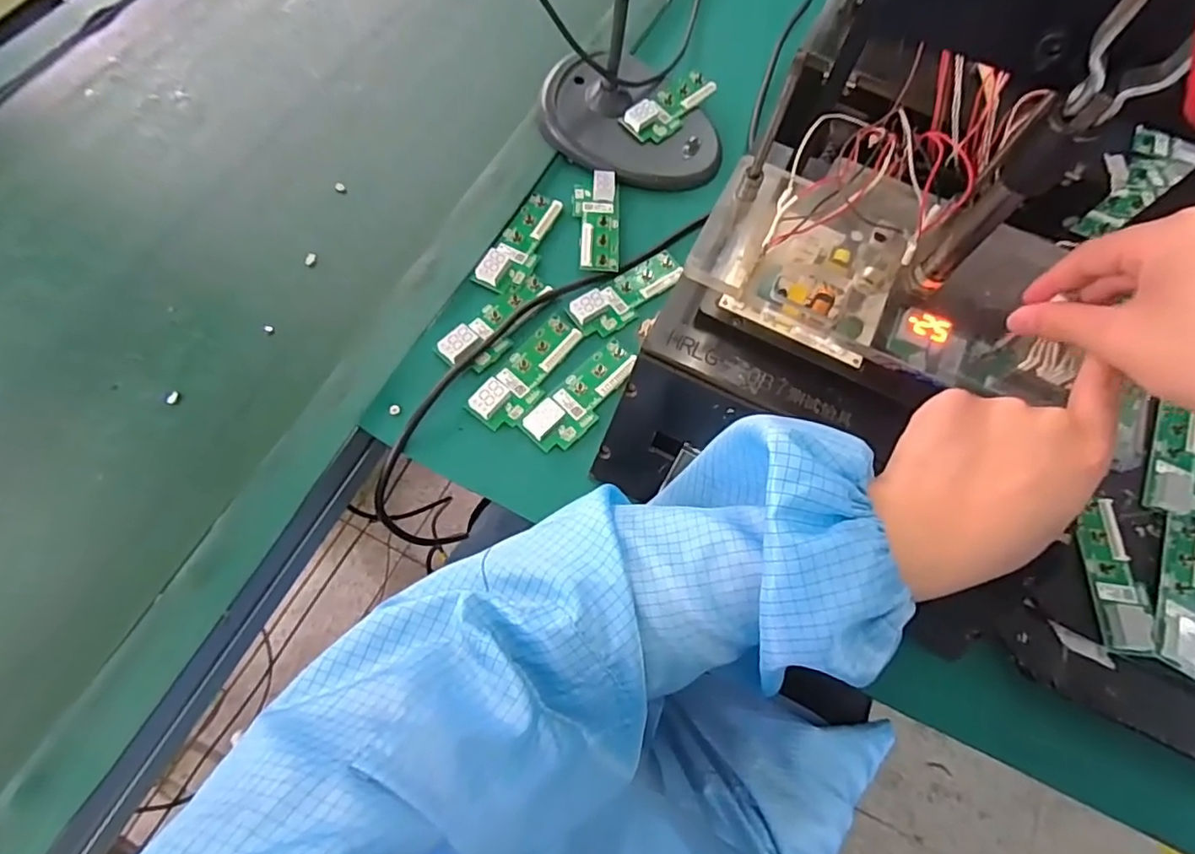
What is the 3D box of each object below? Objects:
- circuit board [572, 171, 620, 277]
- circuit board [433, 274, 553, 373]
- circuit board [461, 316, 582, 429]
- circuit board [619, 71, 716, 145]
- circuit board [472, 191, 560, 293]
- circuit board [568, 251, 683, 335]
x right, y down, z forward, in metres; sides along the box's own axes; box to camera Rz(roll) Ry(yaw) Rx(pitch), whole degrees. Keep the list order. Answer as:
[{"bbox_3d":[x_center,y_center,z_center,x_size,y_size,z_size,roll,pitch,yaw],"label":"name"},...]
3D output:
[{"bbox_3d":[-0.001,-0.168,0.482,0.037,0.008,0.099,-1,66,-2],"label":"circuit board"},{"bbox_3d":[-0.073,-0.078,0.438,0.035,0.010,0.098,36,70,13],"label":"circuit board"},{"bbox_3d":[-0.049,-0.041,0.426,0.036,0.009,0.099,33,69,12],"label":"circuit board"},{"bbox_3d":[0.066,-0.282,0.518,0.099,0.015,0.034,-41,74,-17],"label":"circuit board"},{"bbox_3d":[-0.060,-0.148,0.469,0.034,0.009,0.100,24,68,8],"label":"circuit board"},{"bbox_3d":[0.025,-0.103,0.461,0.102,0.008,0.036,-32,71,-15],"label":"circuit board"}]

